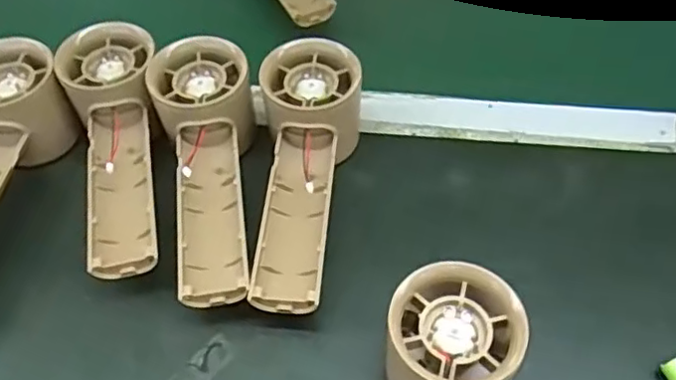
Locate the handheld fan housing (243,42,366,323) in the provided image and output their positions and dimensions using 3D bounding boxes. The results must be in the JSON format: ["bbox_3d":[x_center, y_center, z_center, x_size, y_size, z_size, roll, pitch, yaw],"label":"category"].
[{"bbox_3d":[-0.022,-0.013,0.335,0.054,0.064,0.155,4,49,7],"label":"handheld fan housing"}]

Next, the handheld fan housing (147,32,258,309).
[{"bbox_3d":[-0.072,-0.011,0.347,0.053,0.044,0.159,-6,63,-2],"label":"handheld fan housing"}]

